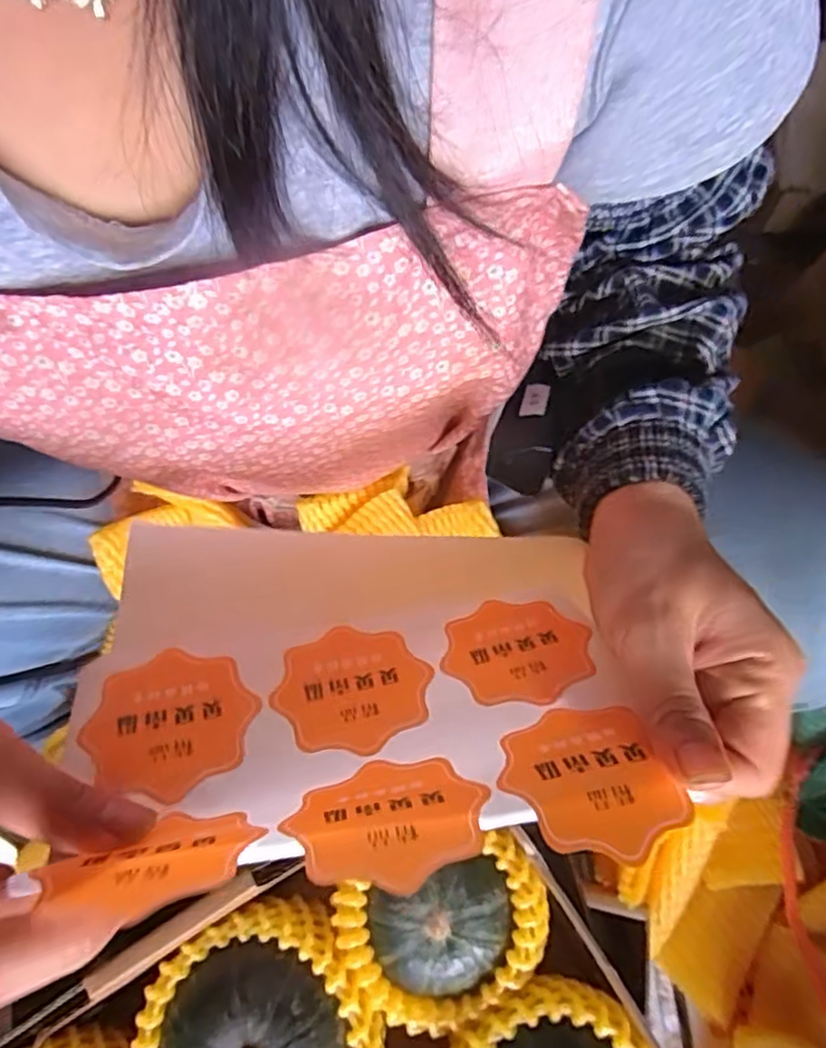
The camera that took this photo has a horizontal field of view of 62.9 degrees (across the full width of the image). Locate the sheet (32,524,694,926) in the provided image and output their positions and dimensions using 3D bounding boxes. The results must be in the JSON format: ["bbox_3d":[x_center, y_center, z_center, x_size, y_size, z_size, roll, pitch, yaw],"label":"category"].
[{"bbox_3d":[-0.020,0.055,0.255,0.201,0.036,0.170,-4,29,-5],"label":"sheet"}]

